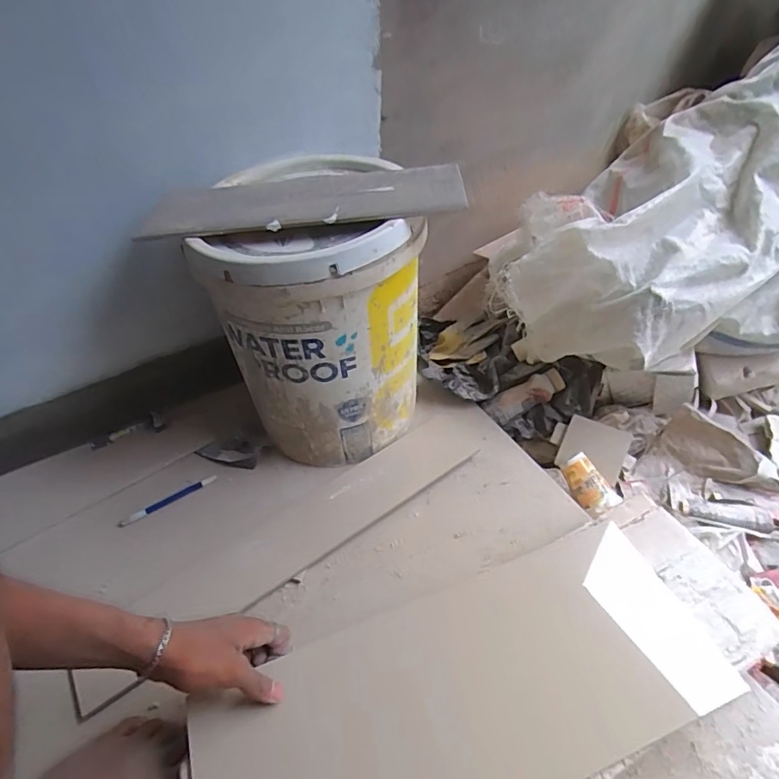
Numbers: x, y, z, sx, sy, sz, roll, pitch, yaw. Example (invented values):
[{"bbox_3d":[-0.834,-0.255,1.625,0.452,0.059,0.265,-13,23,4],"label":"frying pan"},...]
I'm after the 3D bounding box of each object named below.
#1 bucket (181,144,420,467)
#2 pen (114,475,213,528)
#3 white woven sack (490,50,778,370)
[{"bbox_3d":[-0.102,-0.088,0.755,0.258,0.388,0.259,-3,43,3],"label":"bucket"},{"bbox_3d":[-0.338,0.170,0.780,0.148,0.008,0.013,-24,46,-19],"label":"pen"},{"bbox_3d":[0.488,-0.270,0.755,0.634,0.384,0.331,-8,43,-3],"label":"white woven sack"}]

